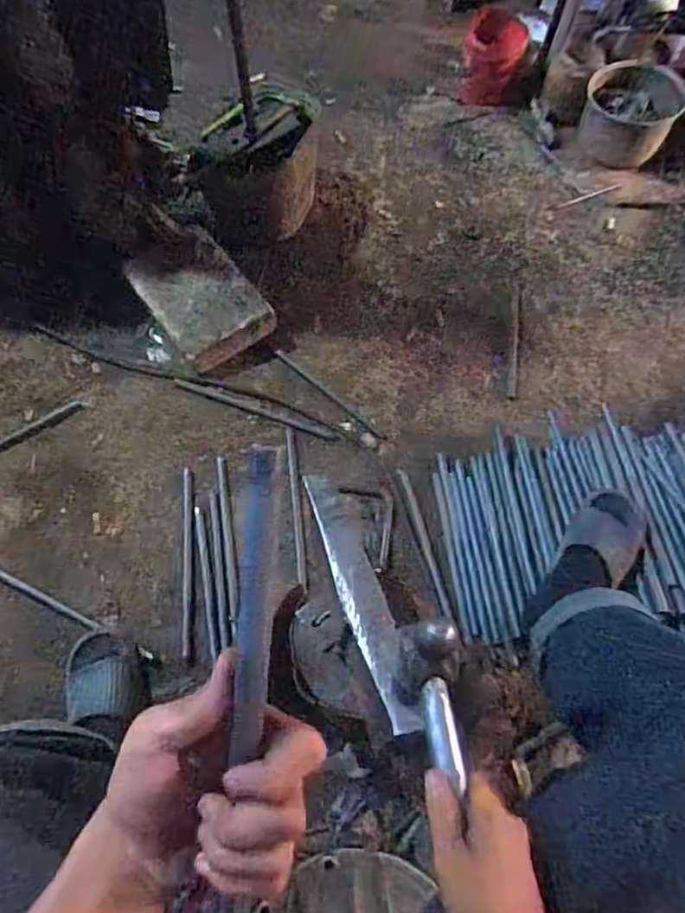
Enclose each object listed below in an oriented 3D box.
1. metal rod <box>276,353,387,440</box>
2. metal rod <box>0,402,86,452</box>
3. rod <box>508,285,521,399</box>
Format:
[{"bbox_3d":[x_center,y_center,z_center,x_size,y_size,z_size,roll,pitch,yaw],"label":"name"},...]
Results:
[{"bbox_3d":[-0.029,-0.131,1.171,0.301,0.008,0.015,42,69,17],"label":"metal rod"},{"bbox_3d":[-0.654,-0.018,1.090,0.338,0.014,0.027,-34,70,-18],"label":"metal rod"},{"bbox_3d":[0.380,-0.259,1.271,0.018,0.011,0.320,10,63,2],"label":"rod"}]

